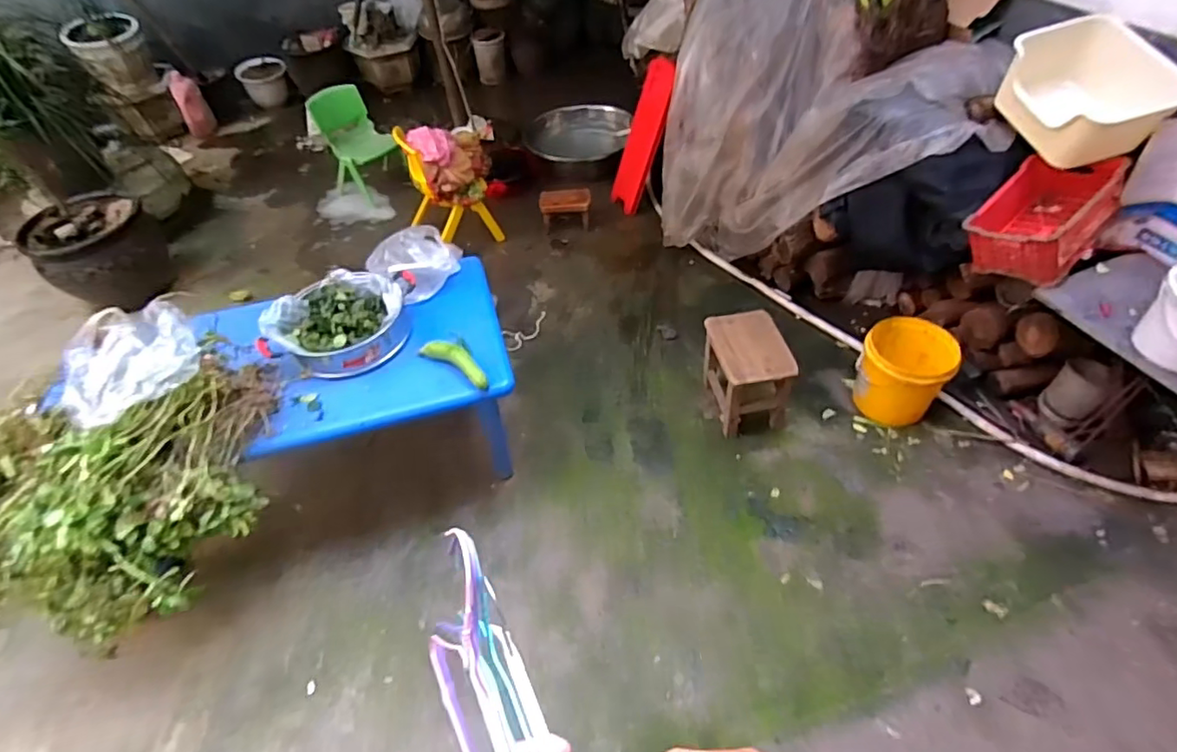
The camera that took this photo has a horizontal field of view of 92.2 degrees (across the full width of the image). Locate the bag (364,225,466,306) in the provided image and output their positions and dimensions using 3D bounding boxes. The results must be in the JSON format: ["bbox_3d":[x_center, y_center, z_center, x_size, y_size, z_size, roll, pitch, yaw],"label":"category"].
[{"bbox_3d":[-0.480,-0.329,1.625,0.250,0.151,0.180,-30,53,-20],"label":"bag"}]

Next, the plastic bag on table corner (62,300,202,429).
[{"bbox_3d":[-1.000,-0.047,1.223,0.240,0.095,0.281,30,57,27],"label":"plastic bag on table corner"}]

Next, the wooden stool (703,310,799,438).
[{"bbox_3d":[0.500,-0.010,1.810,0.201,0.285,0.283,-9,49,-4],"label":"wooden stool"}]

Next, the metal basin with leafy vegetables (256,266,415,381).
[{"bbox_3d":[-0.655,-0.156,1.509,0.322,0.101,0.321,-2,49,2],"label":"metal basin with leafy vegetables"}]

